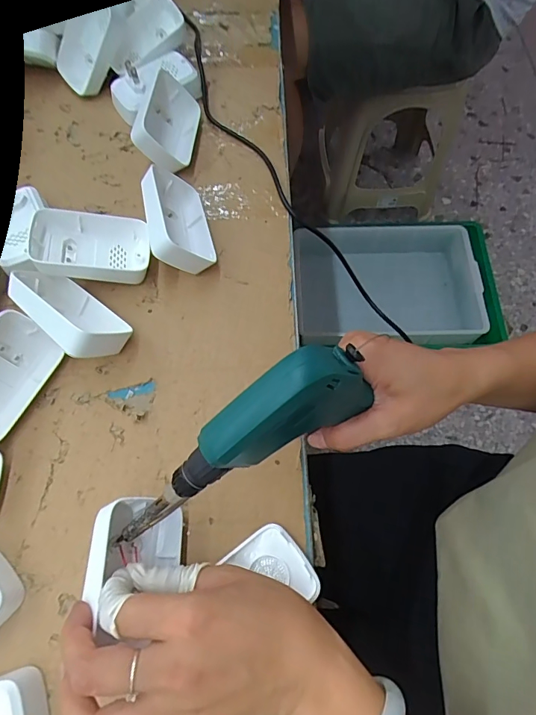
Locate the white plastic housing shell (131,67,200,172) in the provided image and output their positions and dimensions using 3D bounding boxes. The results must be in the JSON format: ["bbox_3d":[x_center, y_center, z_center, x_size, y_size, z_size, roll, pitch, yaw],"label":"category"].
[{"bbox_3d":[-0.104,-0.234,0.433,0.031,0.062,0.101,-16,59,42],"label":"white plastic housing shell"}]

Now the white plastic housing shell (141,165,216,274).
[{"bbox_3d":[-0.085,-0.121,0.387,0.032,0.063,0.099,-31,62,33],"label":"white plastic housing shell"}]

